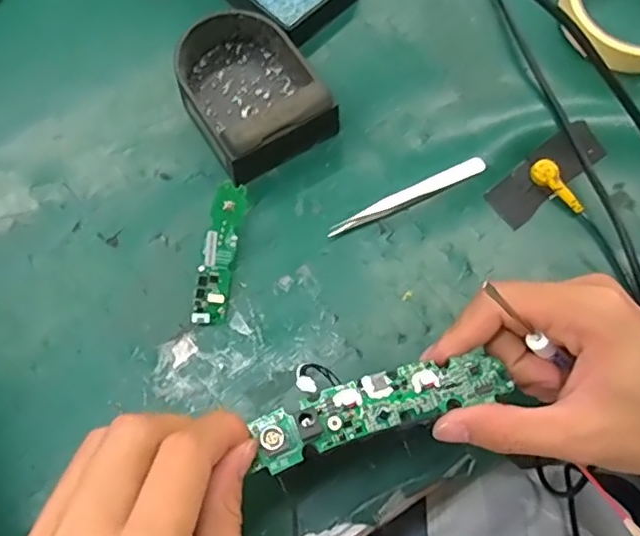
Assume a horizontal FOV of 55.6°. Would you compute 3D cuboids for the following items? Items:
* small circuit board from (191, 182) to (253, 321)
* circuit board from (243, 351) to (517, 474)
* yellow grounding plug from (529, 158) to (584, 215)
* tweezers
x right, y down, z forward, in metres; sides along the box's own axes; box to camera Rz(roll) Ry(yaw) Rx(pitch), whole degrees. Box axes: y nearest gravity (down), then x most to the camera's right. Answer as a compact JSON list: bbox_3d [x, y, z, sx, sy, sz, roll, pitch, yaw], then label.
[{"bbox_3d":[-0.056,-0.008,0.347,0.025,0.006,0.080,18,85,-23],"label":"small circuit board"},{"bbox_3d":[0.027,0.057,0.253,0.108,0.011,0.025,-15,70,-8],"label":"circuit board"},{"bbox_3d":[0.149,-0.051,0.376,0.015,0.007,0.040,-38,77,-15],"label":"yellow grounding plug"},{"bbox_3d":[0.055,-0.043,0.370,0.105,0.012,0.010,-25,74,-12],"label":"tweezers"}]

